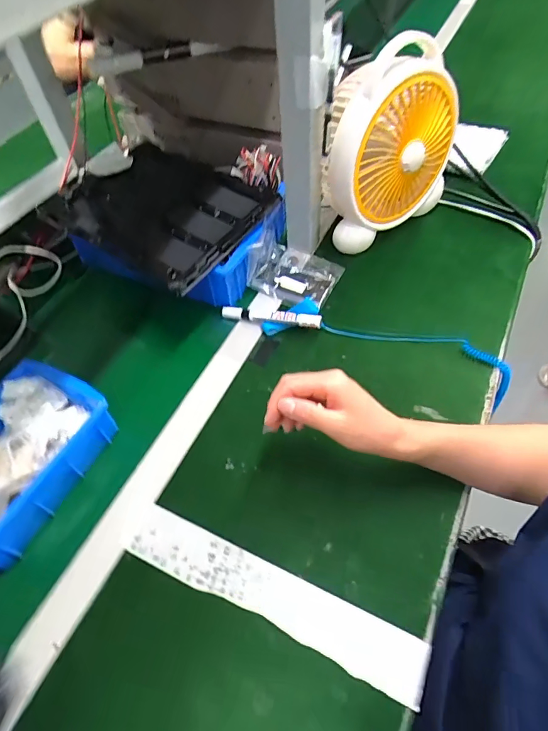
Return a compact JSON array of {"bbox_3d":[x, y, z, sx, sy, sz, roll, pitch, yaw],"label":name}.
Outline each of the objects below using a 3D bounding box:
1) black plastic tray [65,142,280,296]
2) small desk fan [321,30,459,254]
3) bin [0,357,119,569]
[{"bbox_3d":[-0.157,-0.220,0.624,0.265,0.043,0.220,31,63,23],"label":"black plastic tray"},{"bbox_3d":[0.164,-0.302,0.620,0.211,0.232,0.090,-35,59,-18],"label":"small desk fan"},{"bbox_3d":[-0.288,0.102,0.481,0.143,0.072,0.201,24,60,20],"label":"bin"}]

